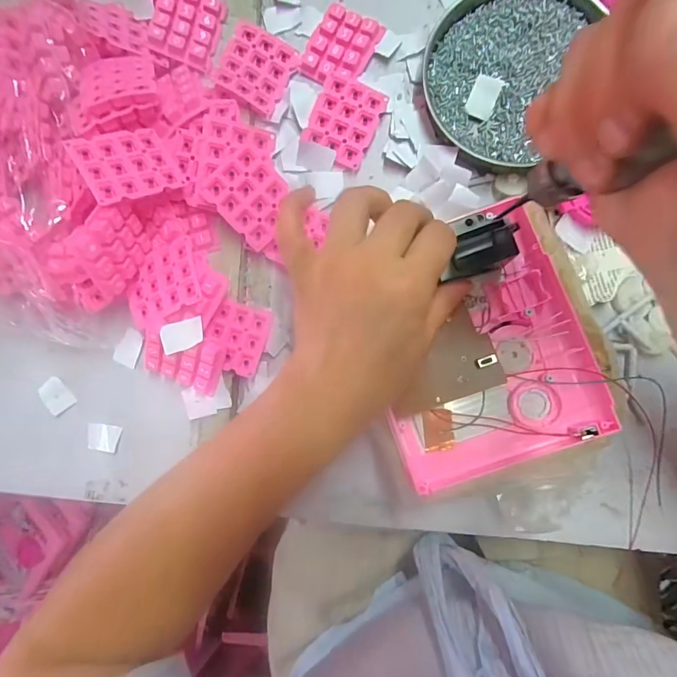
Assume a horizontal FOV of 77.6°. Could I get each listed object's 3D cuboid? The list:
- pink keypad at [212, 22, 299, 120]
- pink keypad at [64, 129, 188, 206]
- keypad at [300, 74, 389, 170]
[{"bbox_3d":[-0.063,-0.207,0.324,0.050,0.006,0.057,23,83,-15],"label":"pink keypad"},{"bbox_3d":[-0.140,-0.117,0.284,0.059,0.004,0.047,-27,84,-31],"label":"pink keypad"},{"bbox_3d":[0.004,-0.166,0.323,0.050,0.005,0.057,26,91,6],"label":"keypad"}]

